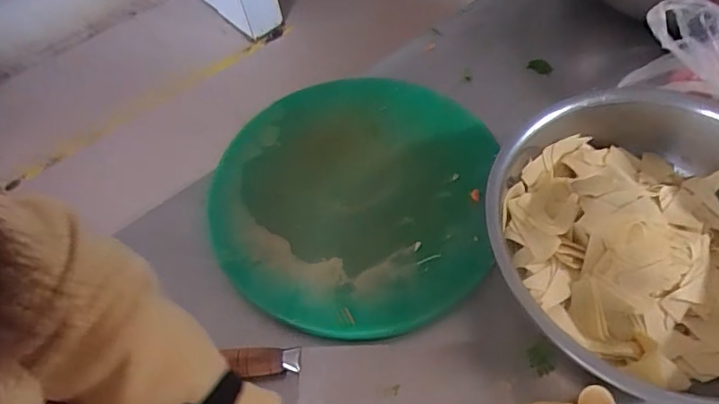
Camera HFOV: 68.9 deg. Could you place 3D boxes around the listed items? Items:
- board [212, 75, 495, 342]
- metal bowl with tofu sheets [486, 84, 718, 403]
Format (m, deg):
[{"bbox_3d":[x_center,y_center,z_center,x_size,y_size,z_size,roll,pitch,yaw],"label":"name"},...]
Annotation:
[{"bbox_3d":[-0.014,-0.013,0.722,0.367,0.029,0.386,-2,56,3],"label":"board"},{"bbox_3d":[0.341,0.047,0.606,0.354,0.127,0.364,-2,56,3],"label":"metal bowl with tofu sheets"}]

